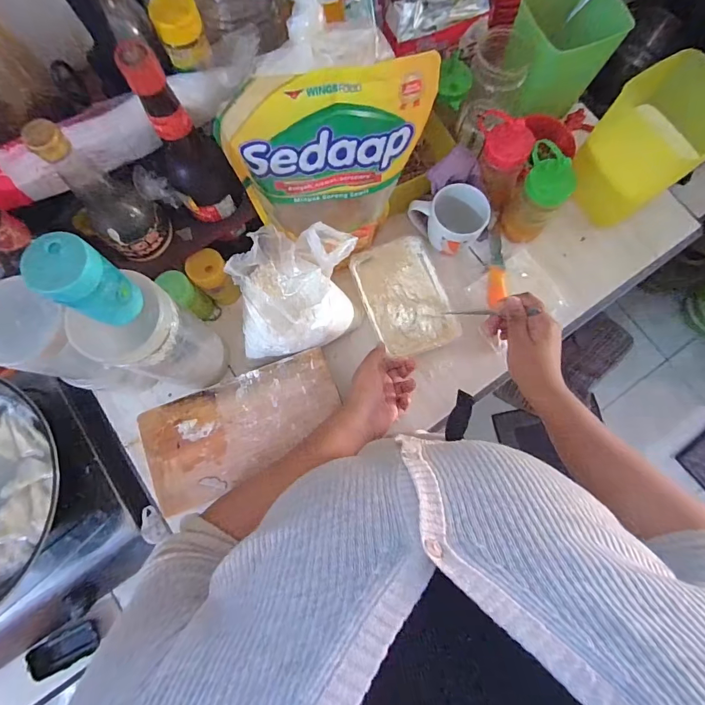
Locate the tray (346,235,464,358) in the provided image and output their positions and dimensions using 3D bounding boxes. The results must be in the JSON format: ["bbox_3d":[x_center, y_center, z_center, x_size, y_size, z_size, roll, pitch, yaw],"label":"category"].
[{"bbox_3d":[0.074,-0.079,0.578,0.111,0.033,0.165,-20,79,-4],"label":"tray"}]

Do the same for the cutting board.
[{"bbox_3d":[-0.135,0.093,0.500,0.245,0.007,0.125,-23,79,-5],"label":"cutting board"}]

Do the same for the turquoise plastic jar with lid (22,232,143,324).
[{"bbox_3d":[-0.212,-0.055,0.321,0.042,0.082,0.046,0,78,0],"label":"turquoise plastic jar with lid"}]

